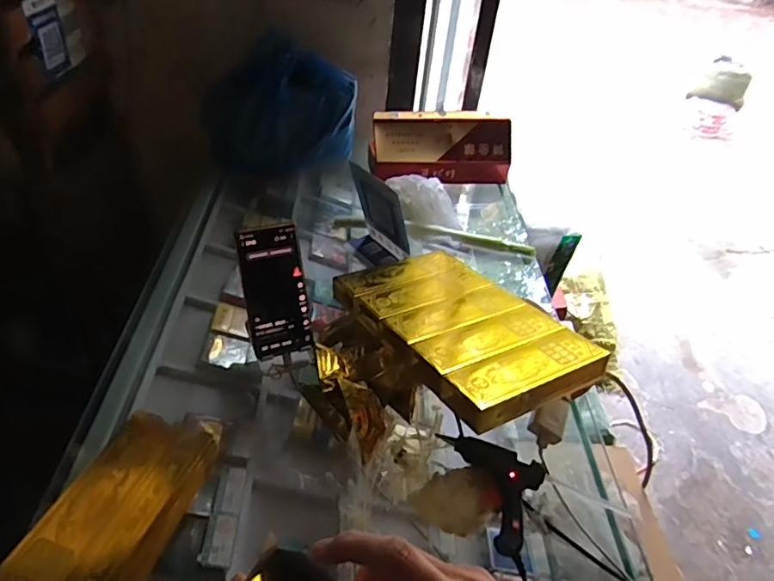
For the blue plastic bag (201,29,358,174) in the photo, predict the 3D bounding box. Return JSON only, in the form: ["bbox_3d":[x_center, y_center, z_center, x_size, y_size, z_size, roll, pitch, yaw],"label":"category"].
[{"bbox_3d":[-0.203,-0.349,1.019,0.245,0.203,0.156,-27,52,-32],"label":"blue plastic bag"}]

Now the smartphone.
[{"bbox_3d":[-0.137,0.002,0.665,0.076,0.159,0.011,-11,13,-19],"label":"smartphone"}]

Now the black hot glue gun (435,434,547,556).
[{"bbox_3d":[0.132,0.208,0.598,0.087,0.025,0.144,-11,44,-19],"label":"black hot glue gun"}]

